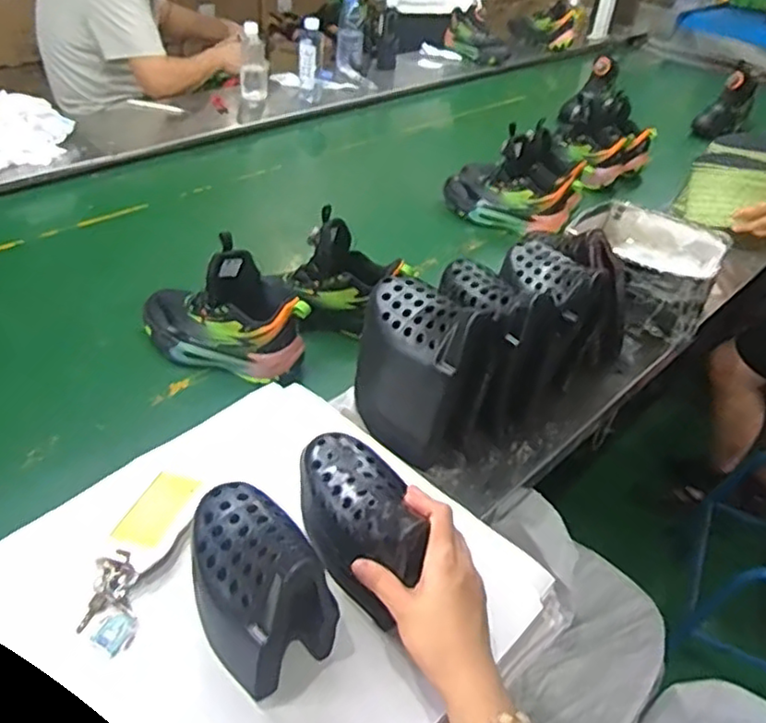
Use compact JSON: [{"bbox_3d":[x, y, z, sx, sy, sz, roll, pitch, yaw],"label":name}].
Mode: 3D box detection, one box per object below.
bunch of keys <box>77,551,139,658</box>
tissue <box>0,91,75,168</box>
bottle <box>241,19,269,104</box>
[{"bbox_3d":[-0.225,0.199,0.544,0.043,0.009,0.082,-7,54,-15],"label":"bunch of keys"},{"bbox_3d":[-0.681,-0.408,1.214,0.203,0.096,0.174,-11,42,-18],"label":"tissue"},{"bbox_3d":[-0.309,-0.707,1.563,0.066,0.167,0.061,-1,40,-7],"label":"bottle"}]

